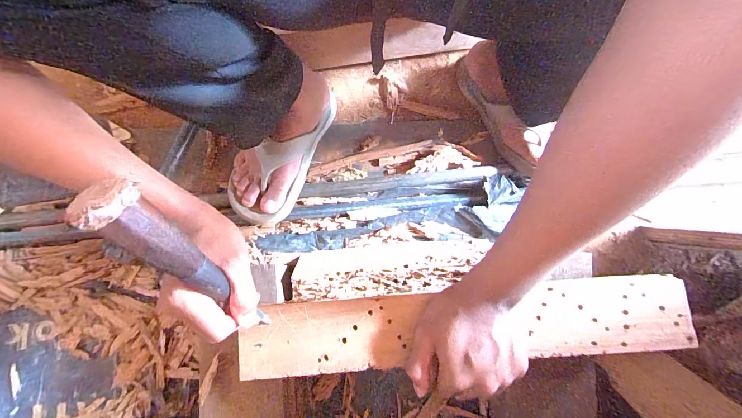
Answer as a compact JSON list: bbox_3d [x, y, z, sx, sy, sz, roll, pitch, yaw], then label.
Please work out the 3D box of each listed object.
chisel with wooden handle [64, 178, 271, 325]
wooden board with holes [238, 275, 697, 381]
[{"bbox_3d":[-0.140,0.052,0.264,0.030,0.191,0.025,-35,46,-8],"label":"chisel with wooden handle"},{"bbox_3d":[0.094,0.122,0.339,0.461,0.017,0.072,-4,79,0],"label":"wooden board with holes"}]

